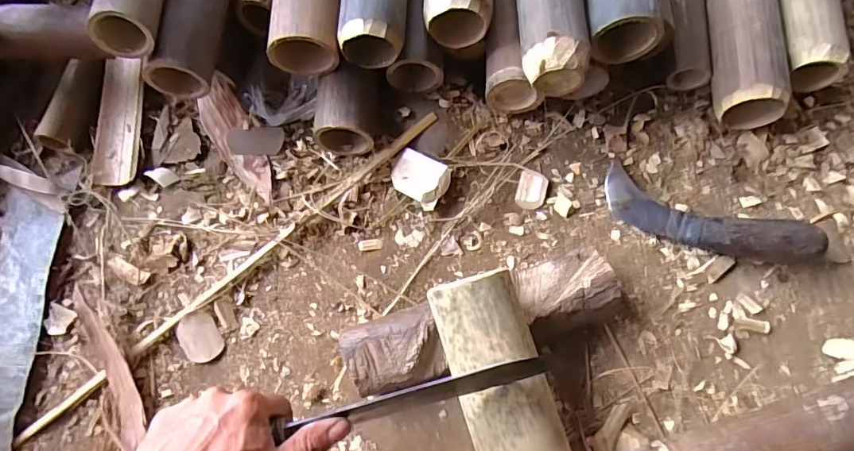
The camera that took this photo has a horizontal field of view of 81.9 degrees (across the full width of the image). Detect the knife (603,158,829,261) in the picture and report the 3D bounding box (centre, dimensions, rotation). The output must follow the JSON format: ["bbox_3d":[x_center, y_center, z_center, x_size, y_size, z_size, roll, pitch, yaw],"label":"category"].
[{"bbox_3d":[0.301,-0.007,0.540,0.220,0.035,0.068,21,75,26],"label":"knife"}]

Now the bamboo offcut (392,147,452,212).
[{"bbox_3d":[-0.009,-0.055,0.569,0.068,0.024,0.050,36,76,13],"label":"bamboo offcut"}]

